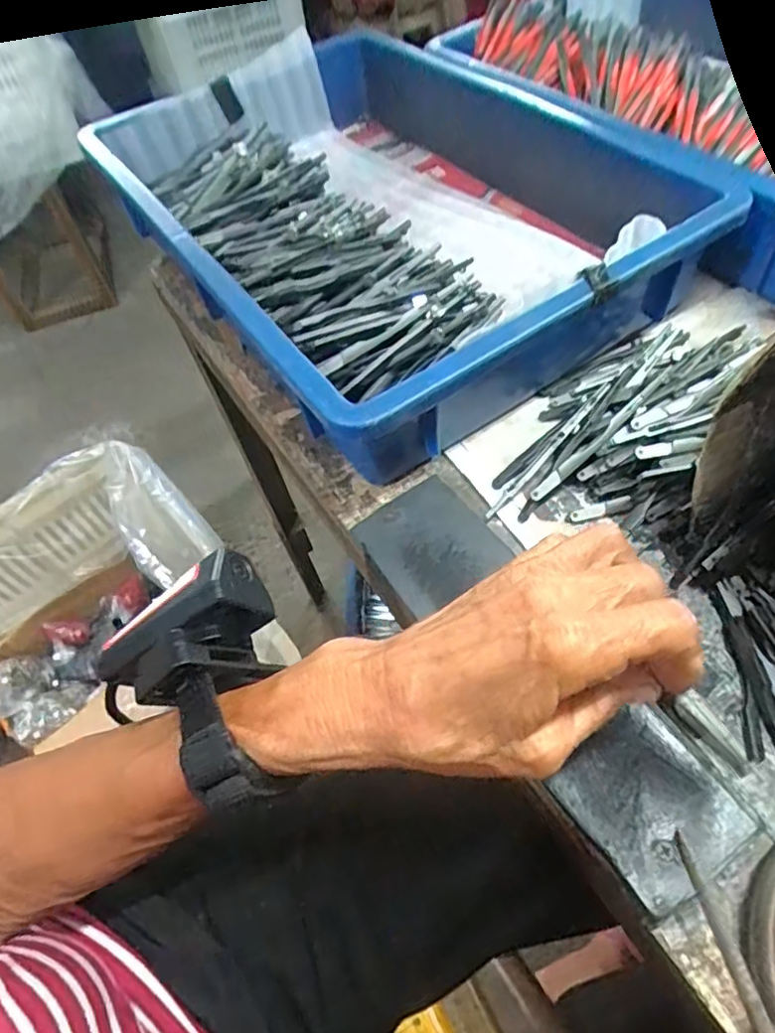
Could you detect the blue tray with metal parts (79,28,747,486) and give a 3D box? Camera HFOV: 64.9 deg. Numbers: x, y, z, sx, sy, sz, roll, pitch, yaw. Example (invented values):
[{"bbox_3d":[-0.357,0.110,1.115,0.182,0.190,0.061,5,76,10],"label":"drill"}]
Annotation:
[{"bbox_3d":[-0.006,-0.229,0.450,0.300,0.075,0.417,-31,58,-13],"label":"blue tray with metal parts"}]

